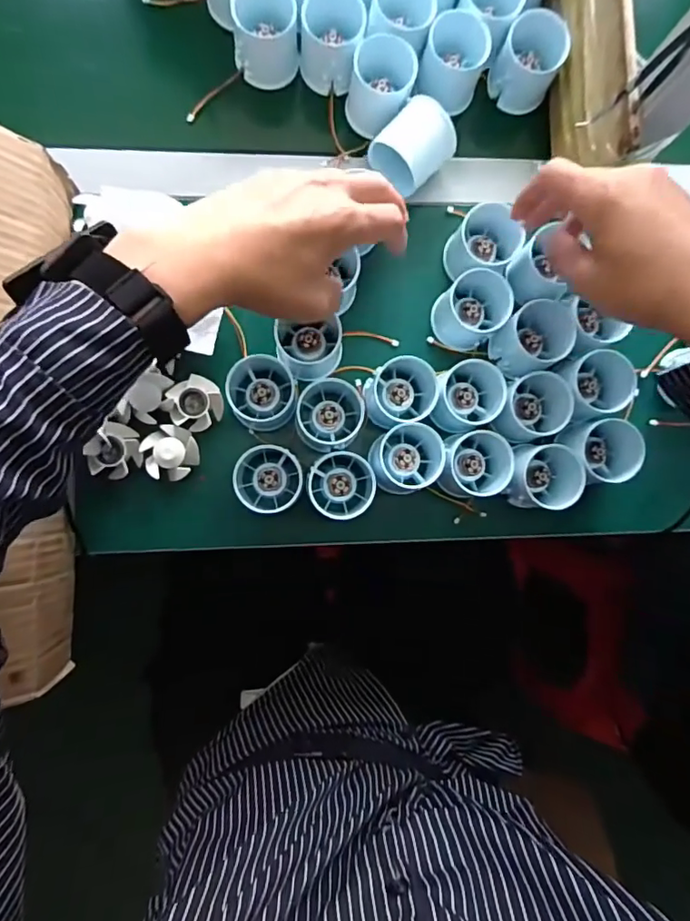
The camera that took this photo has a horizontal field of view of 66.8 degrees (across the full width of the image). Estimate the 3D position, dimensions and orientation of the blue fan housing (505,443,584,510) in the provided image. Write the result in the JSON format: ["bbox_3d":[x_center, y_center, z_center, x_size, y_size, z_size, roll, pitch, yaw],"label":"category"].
[{"bbox_3d":[0.164,0.014,0.434,0.050,0.047,0.055,12,85,-4],"label":"blue fan housing"}]

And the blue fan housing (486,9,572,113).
[{"bbox_3d":[0.159,-0.343,0.453,0.052,0.047,0.053,27,84,-3],"label":"blue fan housing"}]

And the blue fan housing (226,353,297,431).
[{"bbox_3d":[-0.068,-0.056,0.422,0.054,0.026,0.058,0,86,-5],"label":"blue fan housing"}]

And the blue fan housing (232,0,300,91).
[{"bbox_3d":[-0.067,-0.354,0.434,0.055,0.050,0.061,-8,87,-5],"label":"blue fan housing"}]

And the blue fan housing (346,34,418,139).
[{"bbox_3d":[0.030,-0.312,0.441,0.051,0.044,0.057,16,85,-4],"label":"blue fan housing"}]

